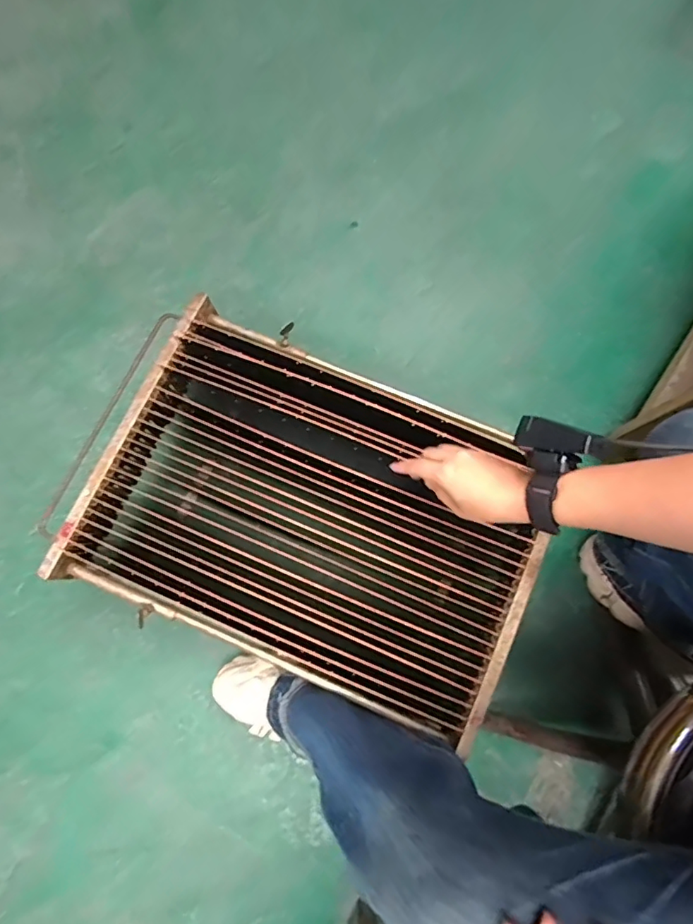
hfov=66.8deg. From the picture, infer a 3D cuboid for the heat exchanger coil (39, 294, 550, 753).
[{"bbox_3d":[-0.045,0.055,0.653,0.557,0.073,0.382,23,79,4],"label":"heat exchanger coil"}]

